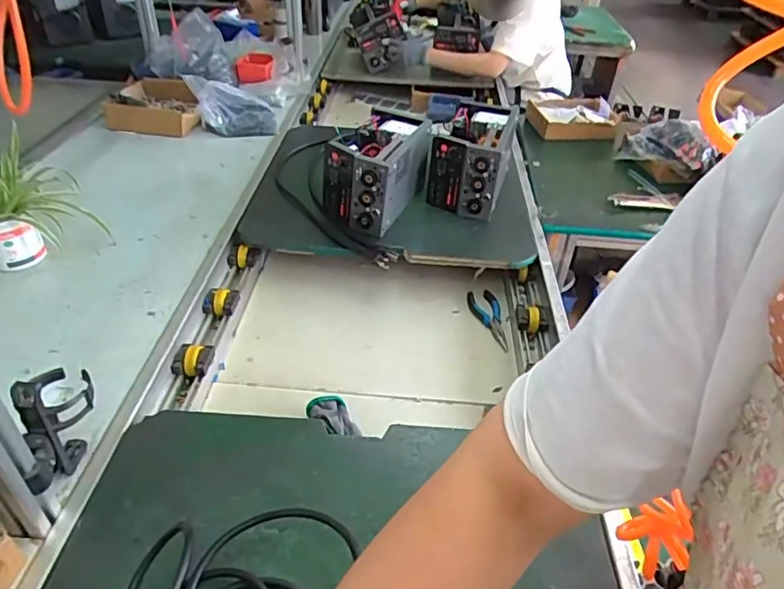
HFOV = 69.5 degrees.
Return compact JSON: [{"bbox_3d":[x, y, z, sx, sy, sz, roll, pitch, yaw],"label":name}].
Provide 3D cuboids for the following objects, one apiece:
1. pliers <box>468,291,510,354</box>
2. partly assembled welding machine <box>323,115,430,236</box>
[{"bbox_3d":[0.182,0.049,1.053,0.054,0.015,0.158,-1,38,-7],"label":"pliers"},{"bbox_3d":[-0.032,-0.251,1.168,0.155,0.156,0.247,15,39,12],"label":"partly assembled welding machine"}]

